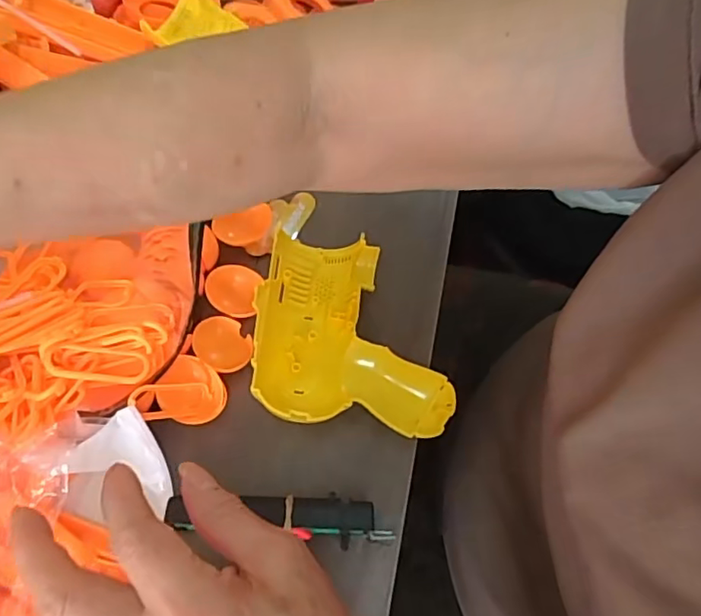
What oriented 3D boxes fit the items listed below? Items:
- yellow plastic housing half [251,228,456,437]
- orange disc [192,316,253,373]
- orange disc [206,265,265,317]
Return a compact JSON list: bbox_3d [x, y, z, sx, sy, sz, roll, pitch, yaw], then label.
[{"bbox_3d":[0.001,0.011,0.365,0.117,0.024,0.130,0,63,-1],"label":"yellow plastic housing half"},{"bbox_3d":[-0.082,0.022,0.364,0.034,0.007,0.039,-35,69,-17],"label":"orange disc"},{"bbox_3d":[-0.079,-0.011,0.384,0.035,0.011,0.034,1,63,-1],"label":"orange disc"}]

